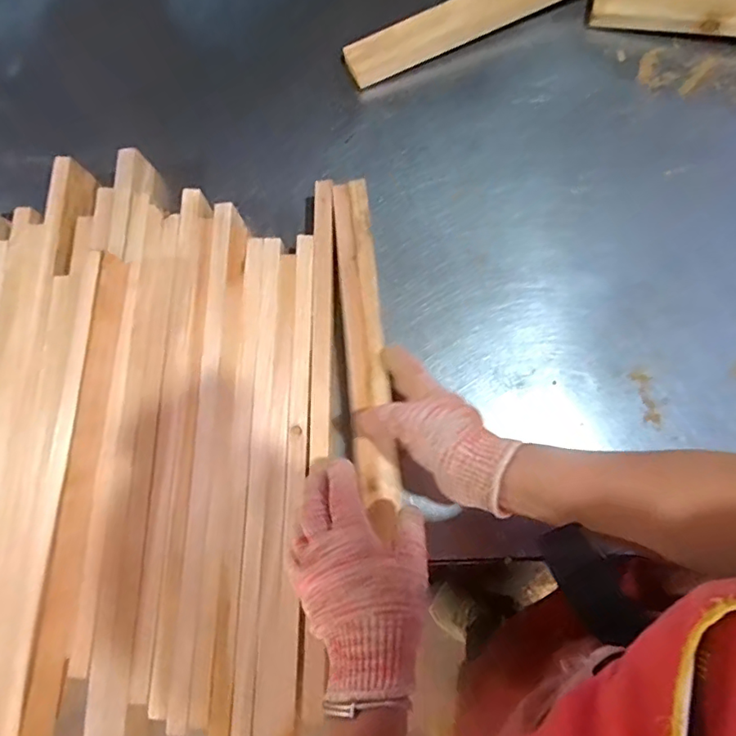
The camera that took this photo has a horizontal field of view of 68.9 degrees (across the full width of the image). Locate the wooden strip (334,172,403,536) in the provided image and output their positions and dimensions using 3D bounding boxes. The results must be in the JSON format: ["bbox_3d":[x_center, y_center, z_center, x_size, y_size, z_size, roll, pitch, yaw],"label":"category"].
[{"bbox_3d":[-0.002,-0.024,0.552,0.040,0.017,0.358,-6,78,-1],"label":"wooden strip"}]

